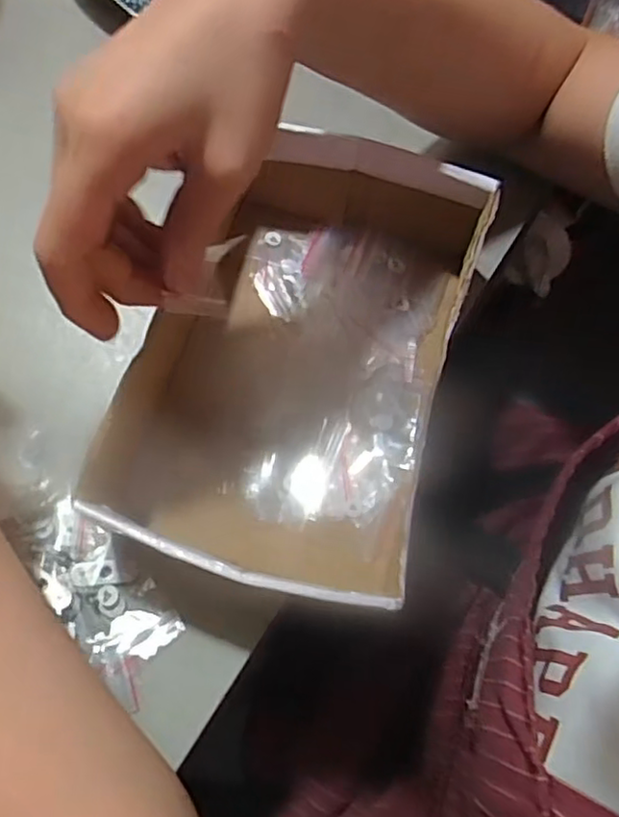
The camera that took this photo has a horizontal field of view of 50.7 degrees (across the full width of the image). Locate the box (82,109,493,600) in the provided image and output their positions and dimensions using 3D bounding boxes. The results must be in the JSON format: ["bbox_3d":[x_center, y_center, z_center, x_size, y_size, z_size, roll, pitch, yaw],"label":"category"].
[{"bbox_3d":[-0.010,-0.031,0.348,0.167,0.066,0.231,16,71,3],"label":"box"}]

